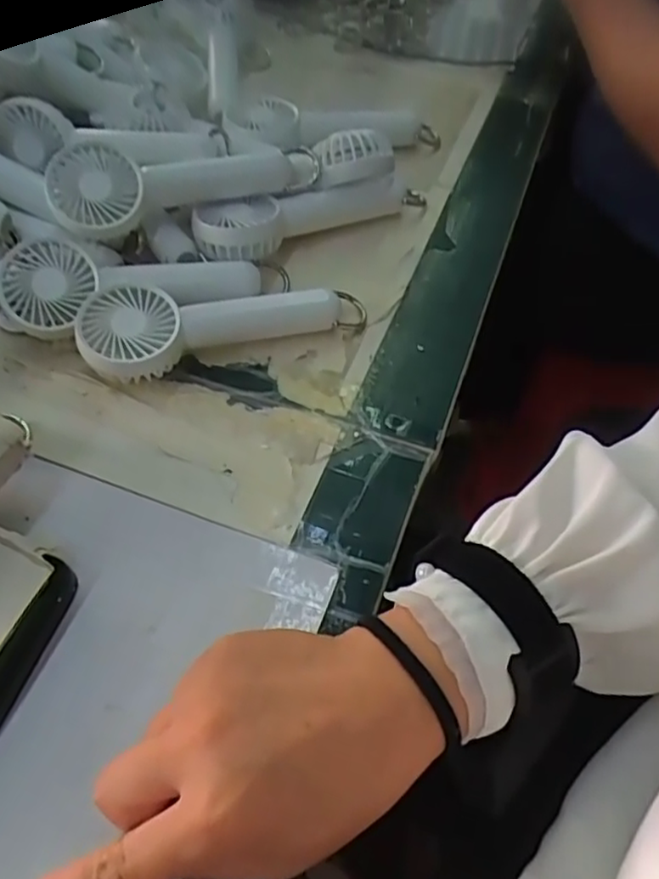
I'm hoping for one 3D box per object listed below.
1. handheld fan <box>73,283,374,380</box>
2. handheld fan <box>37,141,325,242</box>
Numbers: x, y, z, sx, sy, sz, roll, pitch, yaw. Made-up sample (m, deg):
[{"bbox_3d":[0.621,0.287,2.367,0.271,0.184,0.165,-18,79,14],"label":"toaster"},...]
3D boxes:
[{"bbox_3d":[-0.059,-0.071,0.378,0.162,0.036,0.050,-16,57,-11],"label":"handheld fan"},{"bbox_3d":[-0.089,-0.168,0.406,0.167,0.035,0.054,-18,58,-12],"label":"handheld fan"}]

